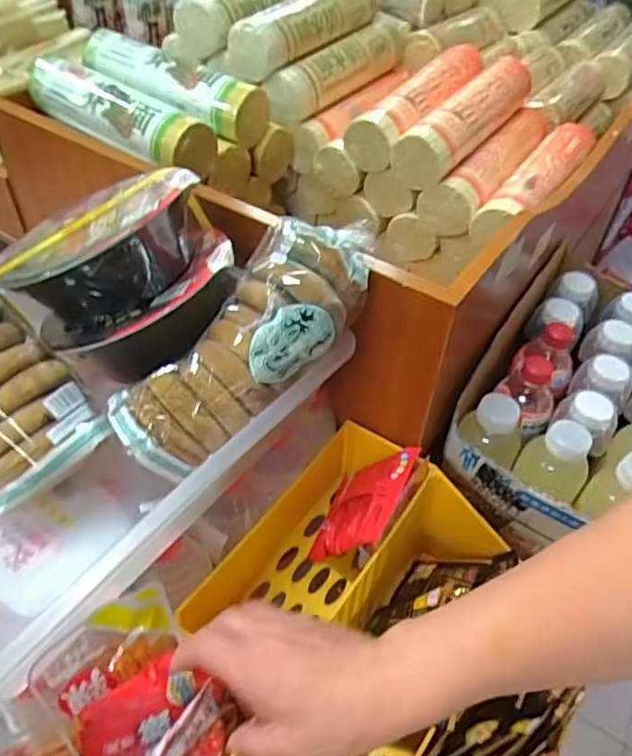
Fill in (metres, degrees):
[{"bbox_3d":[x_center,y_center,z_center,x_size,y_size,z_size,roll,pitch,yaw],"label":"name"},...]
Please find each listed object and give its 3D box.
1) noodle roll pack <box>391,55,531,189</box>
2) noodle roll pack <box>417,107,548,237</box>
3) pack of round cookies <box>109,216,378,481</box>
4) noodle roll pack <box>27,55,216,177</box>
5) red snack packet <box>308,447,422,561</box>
[{"bbox_3d":[0.182,-0.314,0.719,0.065,0.076,0.257,29,52,21],"label":"noodle roll pack"},{"bbox_3d":[0.216,-0.260,0.738,0.066,0.069,0.239,30,52,21],"label":"noodle roll pack"},{"bbox_3d":[-0.046,-0.032,0.450,0.236,0.068,0.083,-46,62,-6],"label":"pack of round cookies"},{"bbox_3d":[-0.222,-0.300,0.670,0.242,0.053,0.068,29,52,20],"label":"noodle roll pack"},{"bbox_3d":[0.038,0.118,0.569,0.021,0.112,0.103,40,50,-14],"label":"red snack packet"}]

